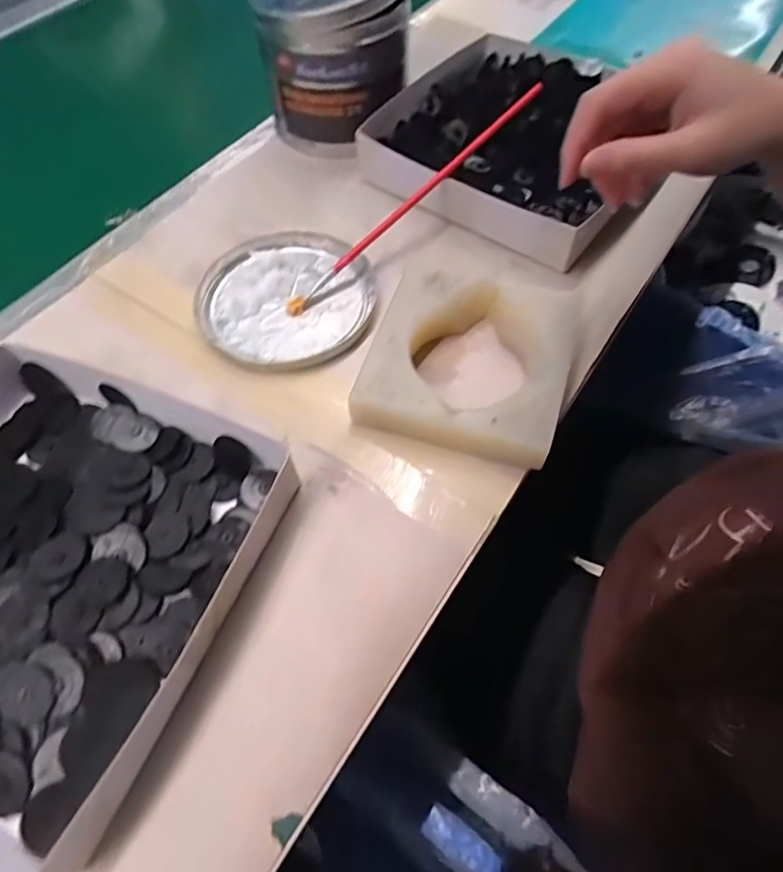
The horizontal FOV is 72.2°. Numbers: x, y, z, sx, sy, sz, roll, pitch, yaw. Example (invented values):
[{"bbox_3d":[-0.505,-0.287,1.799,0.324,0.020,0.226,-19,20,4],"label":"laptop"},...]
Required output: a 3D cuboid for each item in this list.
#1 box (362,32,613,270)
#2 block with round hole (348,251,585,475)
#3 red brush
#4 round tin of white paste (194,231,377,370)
[{"bbox_3d":[0.105,-0.256,0.456,0.218,0.045,0.210,32,66,19],"label":"box"},{"bbox_3d":[0.053,-0.055,0.351,0.121,0.033,0.146,16,61,12],"label":"block with round hole"},{"bbox_3d":[0.019,-0.177,0.398,0.253,0.014,0.011,-42,68,-2],"label":"red brush"},{"bbox_3d":[-0.077,-0.102,0.396,0.125,0.012,0.125,0,61,1],"label":"round tin of white paste"}]

